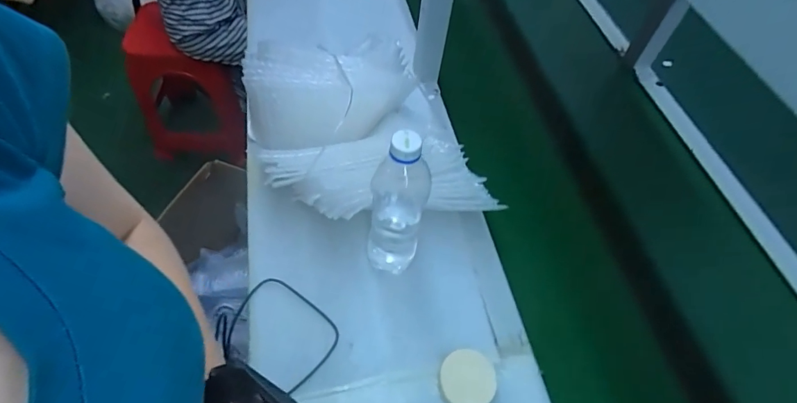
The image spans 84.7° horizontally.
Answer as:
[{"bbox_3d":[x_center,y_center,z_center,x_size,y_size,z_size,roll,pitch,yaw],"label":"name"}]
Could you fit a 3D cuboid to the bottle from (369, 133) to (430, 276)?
[{"bbox_3d":[-0.001,0.005,0.507,0.057,0.237,0.065,7,56,0],"label":"bottle"}]

